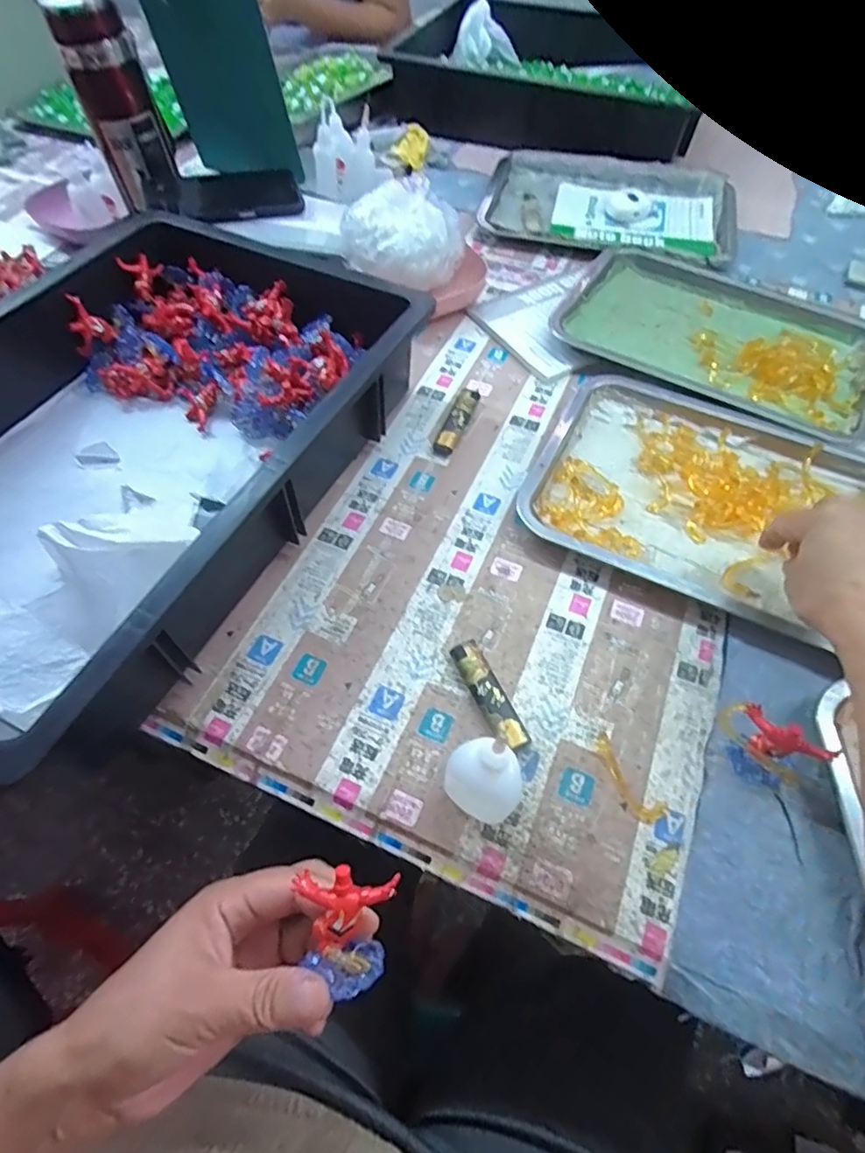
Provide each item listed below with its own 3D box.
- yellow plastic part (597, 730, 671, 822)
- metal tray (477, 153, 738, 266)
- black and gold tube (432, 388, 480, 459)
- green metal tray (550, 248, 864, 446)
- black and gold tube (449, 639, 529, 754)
[{"bbox_3d":[0.122,0.127,0.354,0.019,0.004,0.058,-31,64,-15],"label":"yellow plastic part"},{"bbox_3d":[0.225,-0.471,0.716,0.307,0.022,0.203,13,61,9],"label":"metal tray"},{"bbox_3d":[0.024,-0.145,0.516,0.018,0.013,0.089,20,63,13],"label":"black and gold tube"},{"bbox_3d":[0.295,-0.253,0.571,0.306,0.019,0.202,29,65,17],"label":"green metal tray"},{"bbox_3d":[0.038,0.079,0.377,0.020,0.014,0.079,-24,62,-12],"label":"black and gold tube"}]

